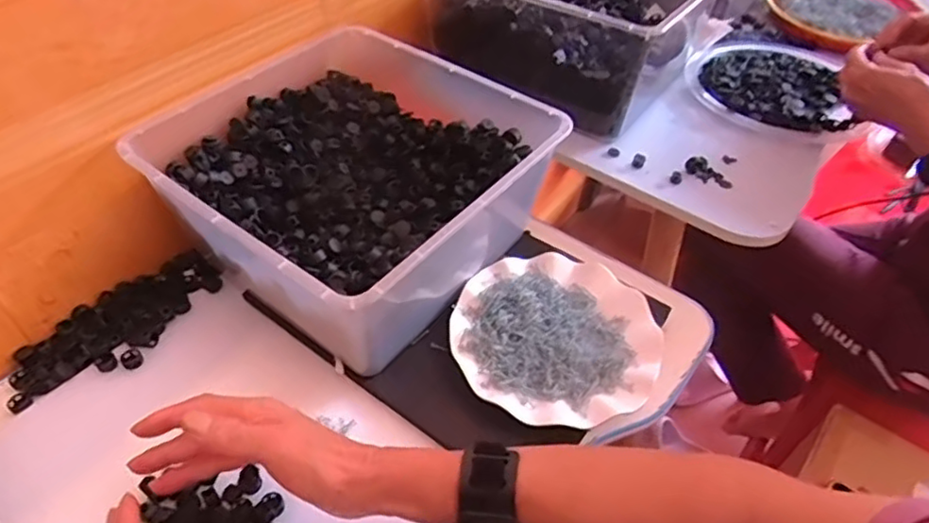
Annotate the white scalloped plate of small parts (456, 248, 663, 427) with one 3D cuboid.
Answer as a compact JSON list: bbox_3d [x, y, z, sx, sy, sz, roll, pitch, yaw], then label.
[{"bbox_3d":[0.084,0.073,0.574,0.181,0.037,0.175,1,47,-1],"label":"white scalloped plate of small parts"}]

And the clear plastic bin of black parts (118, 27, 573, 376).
[{"bbox_3d":[-0.103,-0.065,0.620,0.295,0.153,0.300,29,52,23],"label":"clear plastic bin of black parts"}]

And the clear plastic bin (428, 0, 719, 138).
[{"bbox_3d":[0.169,-0.360,0.828,0.284,0.141,0.437,27,52,22],"label":"clear plastic bin"}]

